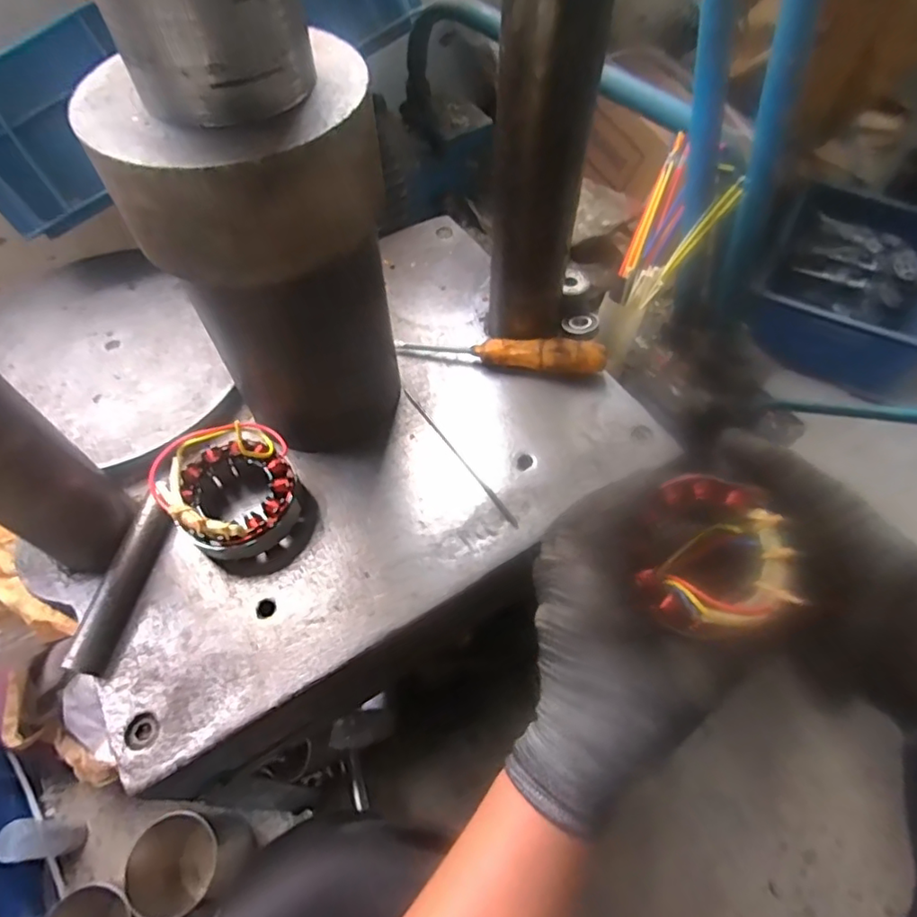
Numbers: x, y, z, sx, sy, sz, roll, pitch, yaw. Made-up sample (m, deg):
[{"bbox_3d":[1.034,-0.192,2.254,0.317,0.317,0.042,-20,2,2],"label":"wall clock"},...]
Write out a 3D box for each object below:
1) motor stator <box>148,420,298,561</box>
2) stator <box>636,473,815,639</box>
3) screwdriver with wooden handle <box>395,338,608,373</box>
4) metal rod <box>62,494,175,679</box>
[{"bbox_3d":[-0.165,0.024,0.422,0.090,0.057,0.087,-1,57,1],"label":"motor stator"},{"bbox_3d":[0.139,0.056,0.318,0.076,0.038,0.084,3,63,18],"label":"stator"},{"bbox_3d":[0.037,-0.098,0.508,0.183,0.028,0.024,10,58,7],"label":"screwdriver with wooden handle"},{"bbox_3d":[-0.237,0.087,0.402,0.019,0.028,0.122,7,58,5],"label":"metal rod"}]

